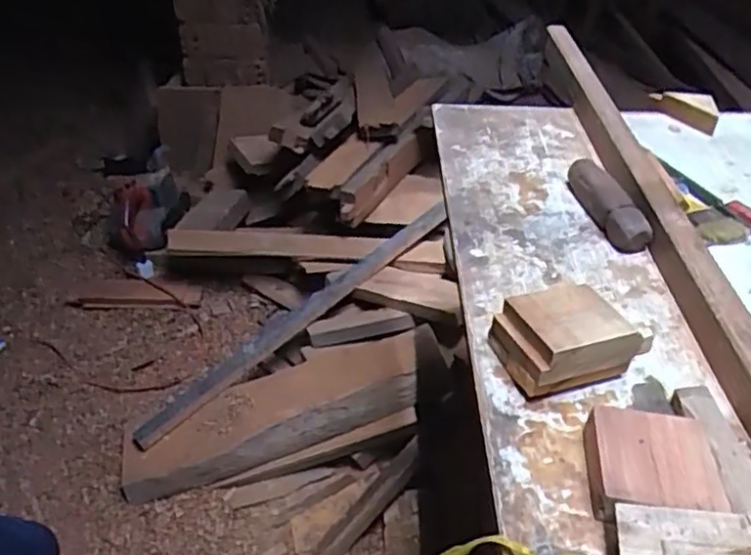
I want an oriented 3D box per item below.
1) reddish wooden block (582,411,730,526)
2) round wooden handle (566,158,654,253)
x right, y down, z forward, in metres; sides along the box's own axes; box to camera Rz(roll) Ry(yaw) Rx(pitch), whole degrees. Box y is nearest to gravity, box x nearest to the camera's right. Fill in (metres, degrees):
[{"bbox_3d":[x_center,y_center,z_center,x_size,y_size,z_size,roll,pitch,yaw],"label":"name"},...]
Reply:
[{"bbox_3d":[0.216,0.150,0.523,0.099,0.036,0.094,4,39,3],"label":"reddish wooden block"},{"bbox_3d":[0.284,-0.093,0.817,0.043,0.038,0.167,-3,40,-6],"label":"round wooden handle"}]

